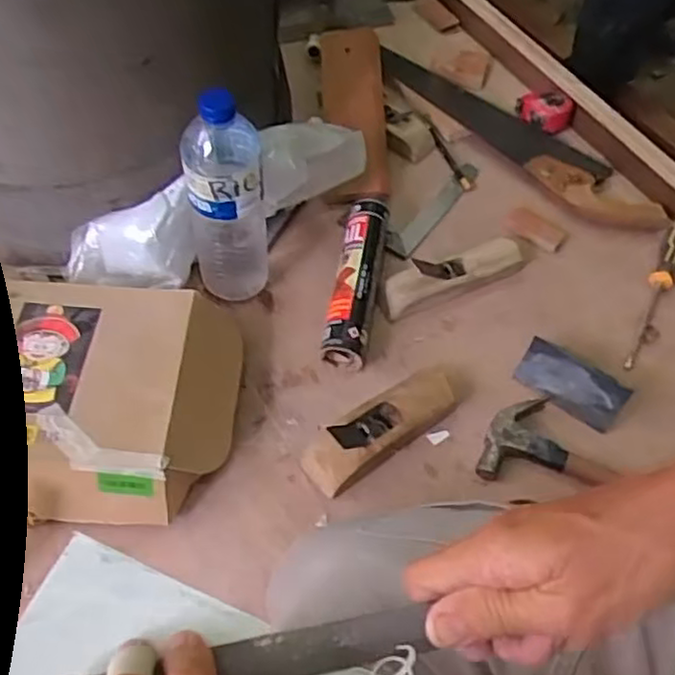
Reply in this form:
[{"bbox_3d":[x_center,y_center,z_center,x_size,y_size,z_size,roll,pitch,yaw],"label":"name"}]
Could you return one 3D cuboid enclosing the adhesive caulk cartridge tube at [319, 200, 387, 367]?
[{"bbox_3d":[0.026,-0.076,0.831,0.052,0.049,0.230,10,56,3],"label":"adhesive caulk cartridge tube"}]

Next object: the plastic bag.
[{"bbox_3d":[-0.117,-0.146,0.785,0.364,0.112,0.079,-25,61,-19],"label":"plastic bag"}]

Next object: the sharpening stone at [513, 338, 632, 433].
[{"bbox_3d":[0.254,0.049,0.769,0.115,0.053,0.035,35,61,18],"label":"sharpening stone"}]

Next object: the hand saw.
[{"bbox_3d":[0.252,-0.288,1.007,0.099,0.022,0.464,-38,66,-25],"label":"hand saw"}]

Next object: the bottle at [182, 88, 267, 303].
[{"bbox_3d":[-0.114,-0.137,0.734,0.072,0.271,0.068,-6,56,-8],"label":"bottle"}]

